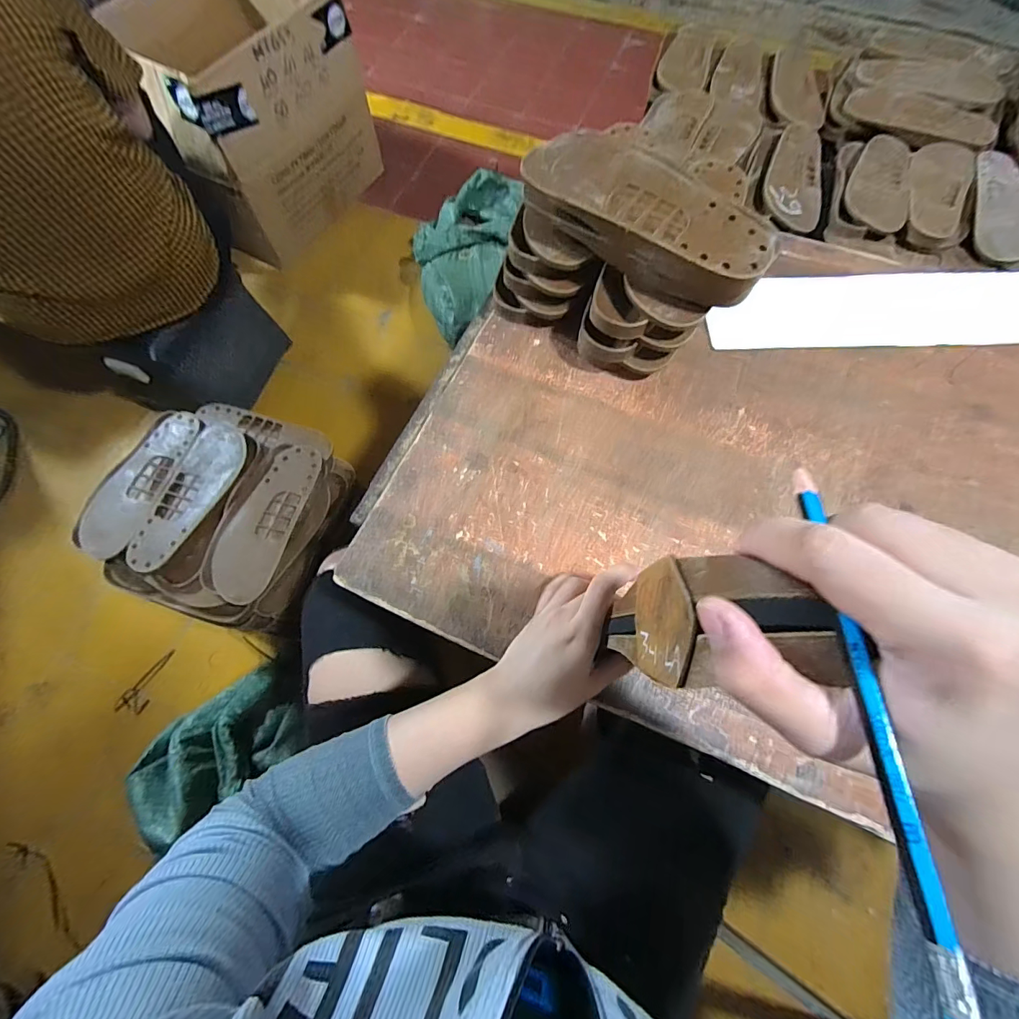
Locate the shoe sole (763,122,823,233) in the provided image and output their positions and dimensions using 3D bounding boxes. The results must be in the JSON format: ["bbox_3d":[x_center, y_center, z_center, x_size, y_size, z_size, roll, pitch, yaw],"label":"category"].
[{"bbox_3d":[0.493,-0.583,0.756,0.090,0.024,0.253,18,71,6],"label":"shoe sole"}]

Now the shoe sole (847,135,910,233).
[{"bbox_3d":[0.619,-0.552,0.744,0.092,0.024,0.226,19,71,6],"label":"shoe sole"}]

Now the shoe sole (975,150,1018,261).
[{"bbox_3d":[0.800,-0.495,0.713,0.081,0.022,0.230,13,70,4],"label":"shoe sole"}]

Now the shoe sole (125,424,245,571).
[{"bbox_3d":[-0.464,-0.023,0.638,0.089,0.014,0.229,22,72,9],"label":"shoe sole"}]

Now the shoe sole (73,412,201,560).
[{"bbox_3d":[-0.547,-0.045,0.651,0.099,0.017,0.234,17,71,7],"label":"shoe sole"}]

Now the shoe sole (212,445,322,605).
[{"bbox_3d":[-0.343,0.013,0.624,0.084,0.024,0.228,15,71,7],"label":"shoe sole"}]

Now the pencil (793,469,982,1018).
[{"bbox_3d":[0.108,0.055,0.133,0.005,0.004,0.148,-1,67,1],"label":"pencil"}]

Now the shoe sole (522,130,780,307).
[{"bbox_3d":[0.125,-0.267,0.406,0.235,0.046,0.102,36,75,13],"label":"shoe sole"}]

